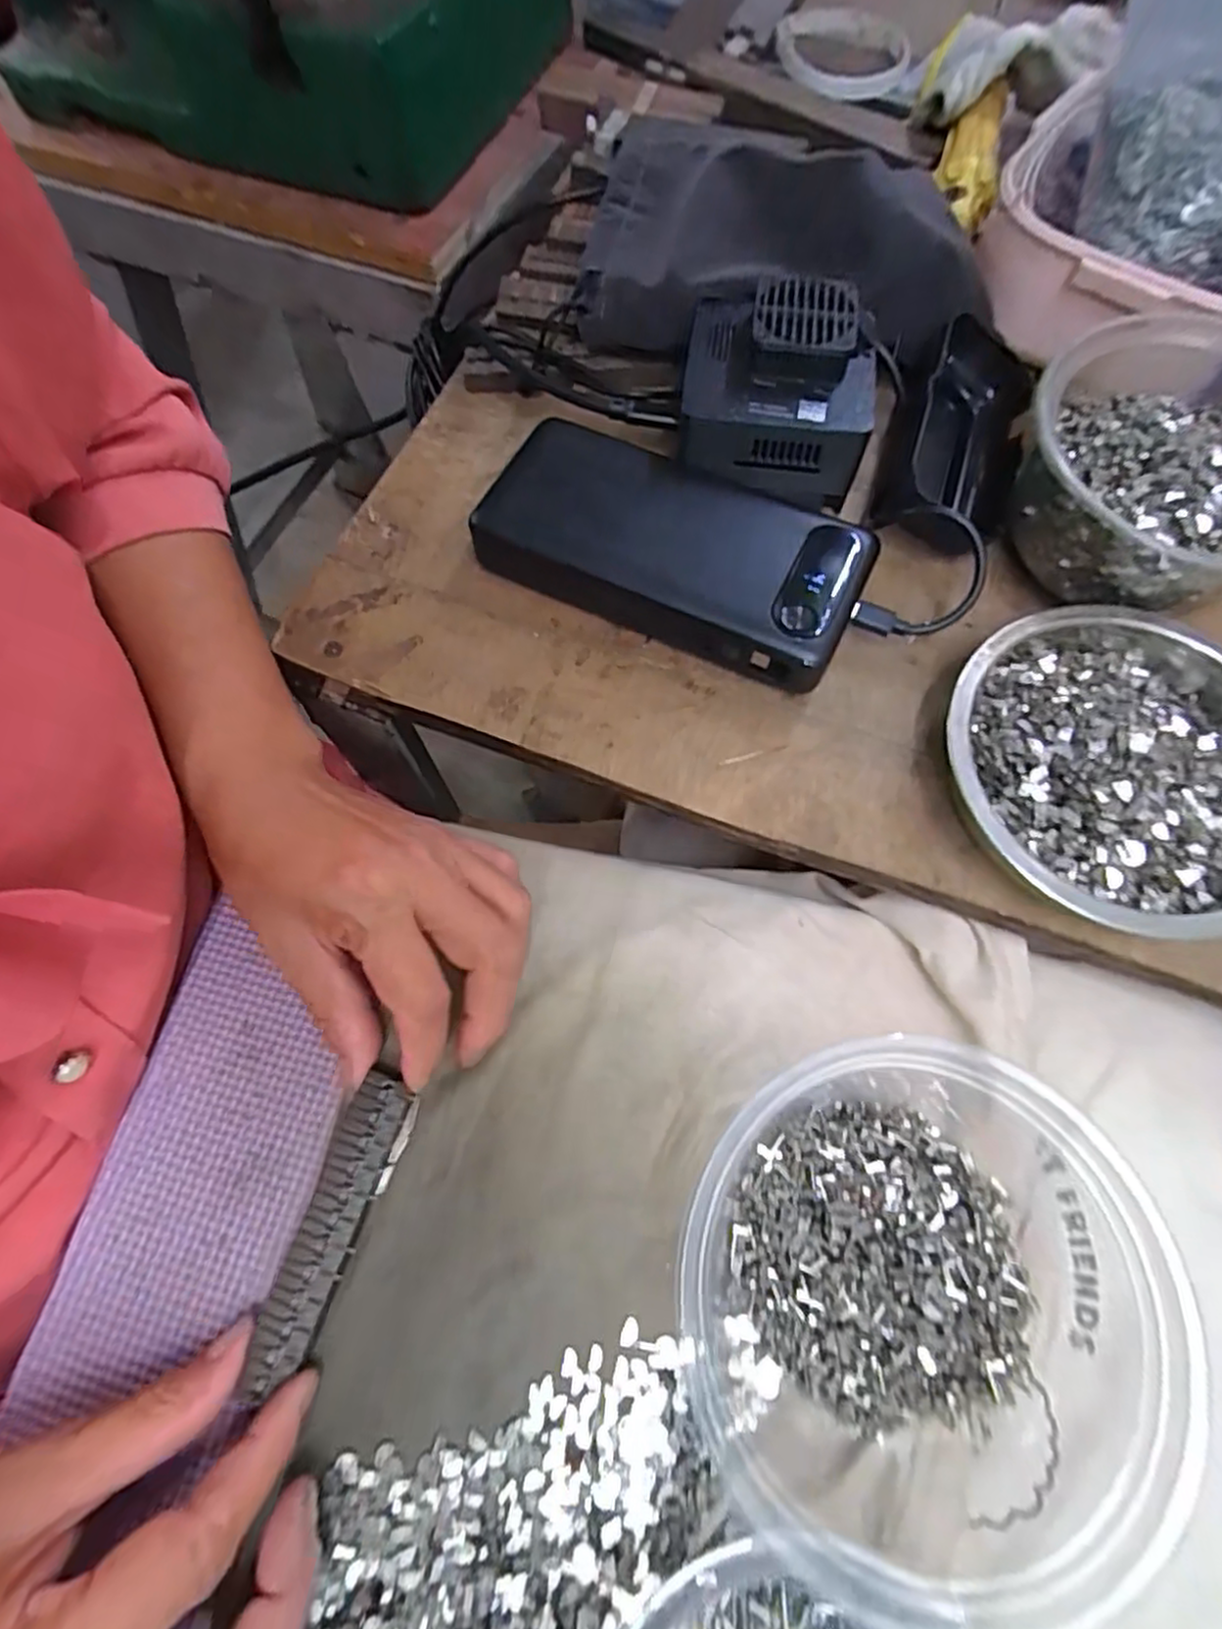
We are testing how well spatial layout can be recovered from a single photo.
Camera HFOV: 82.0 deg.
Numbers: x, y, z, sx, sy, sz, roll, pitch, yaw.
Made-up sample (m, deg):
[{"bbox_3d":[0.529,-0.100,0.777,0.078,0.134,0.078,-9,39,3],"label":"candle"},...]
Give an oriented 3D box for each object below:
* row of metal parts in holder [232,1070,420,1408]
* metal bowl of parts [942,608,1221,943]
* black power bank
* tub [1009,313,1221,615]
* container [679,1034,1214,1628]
[{"bbox_3d":[-0.092,0.135,0.231,0.022,0.009,0.093,18,70,8],"label":"row of metal parts in holder"},{"bbox_3d":[0.194,-0.020,0.249,0.135,0.031,0.117,-16,69,-6],"label":"metal bowl of parts"},{"bbox_3d":[0.024,-0.109,0.286,0.152,0.026,0.071,26,71,10],"label":"black power bank"},{"bbox_3d":[0.211,-0.129,0.272,0.109,0.054,0.118,0,69,0],"label":"tub"},{"bbox_3d":[0.103,0.142,0.207,0.150,0.049,0.136,10,69,4],"label":"container"}]

